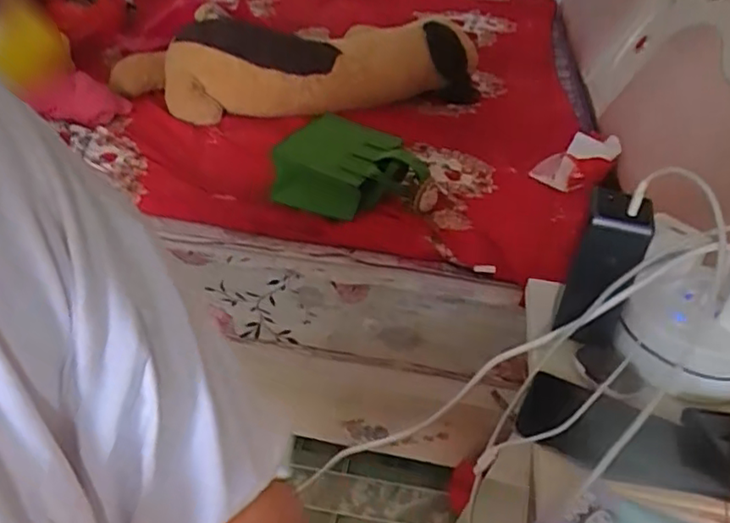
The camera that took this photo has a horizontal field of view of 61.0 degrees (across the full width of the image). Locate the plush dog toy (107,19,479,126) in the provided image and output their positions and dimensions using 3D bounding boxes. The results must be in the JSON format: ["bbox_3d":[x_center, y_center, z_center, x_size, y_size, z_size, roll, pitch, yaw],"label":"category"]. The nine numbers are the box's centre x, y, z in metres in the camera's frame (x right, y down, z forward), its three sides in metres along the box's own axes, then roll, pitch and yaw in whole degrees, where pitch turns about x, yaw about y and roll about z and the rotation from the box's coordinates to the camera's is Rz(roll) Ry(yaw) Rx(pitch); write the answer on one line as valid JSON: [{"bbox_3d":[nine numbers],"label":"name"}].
[{"bbox_3d":[-0.111,-0.488,1.584,0.959,0.193,0.338,-8,38,-17],"label":"plush dog toy"}]

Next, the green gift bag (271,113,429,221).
[{"bbox_3d":[-0.016,-0.179,1.160,0.242,0.095,0.240,16,38,15],"label":"green gift bag"}]

